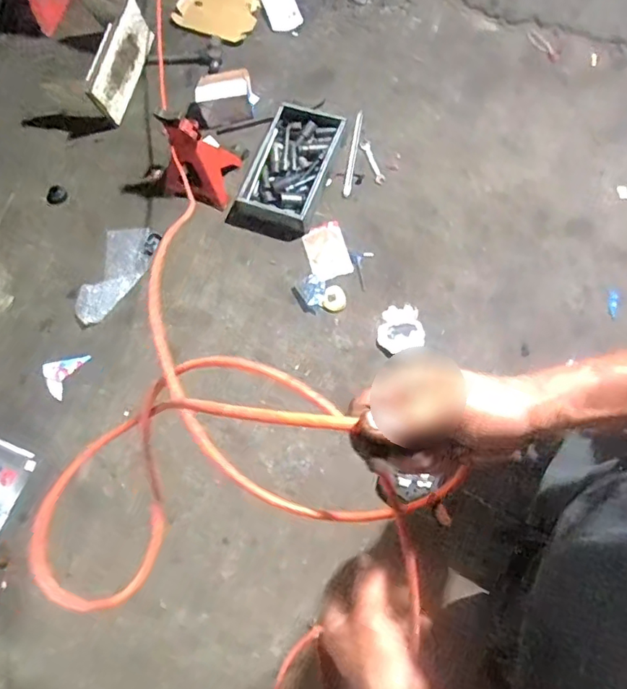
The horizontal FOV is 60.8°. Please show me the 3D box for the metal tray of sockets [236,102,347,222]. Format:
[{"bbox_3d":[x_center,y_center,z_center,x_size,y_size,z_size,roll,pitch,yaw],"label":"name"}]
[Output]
[{"bbox_3d":[-0.062,-0.506,1.504,0.224,0.057,0.326,21,79,6],"label":"metal tray of sockets"}]

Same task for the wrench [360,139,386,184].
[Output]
[{"bbox_3d":[0.174,-0.534,1.567,0.031,0.009,0.128,-23,92,-4],"label":"wrench"}]

